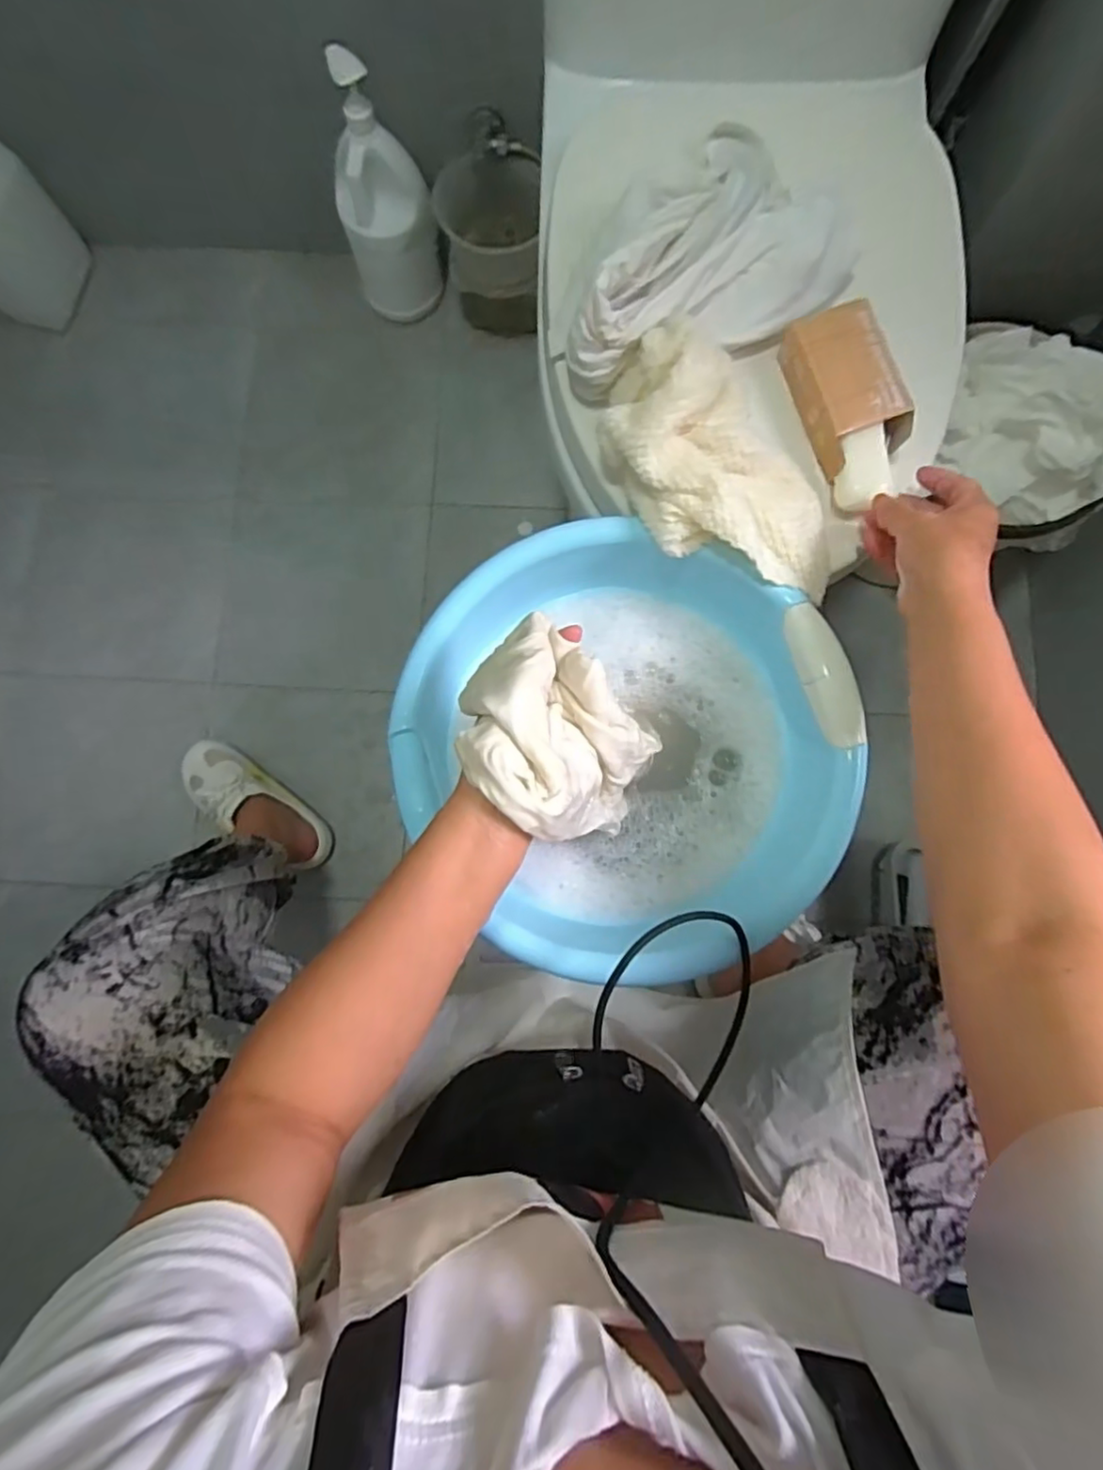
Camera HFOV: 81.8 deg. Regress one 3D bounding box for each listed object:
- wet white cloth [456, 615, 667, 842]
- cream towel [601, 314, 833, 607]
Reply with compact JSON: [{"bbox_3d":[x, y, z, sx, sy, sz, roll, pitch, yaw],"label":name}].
[{"bbox_3d":[0.000,0.002,0.413,0.131,0.113,0.107,42,82,8],"label":"wet white cloth"},{"bbox_3d":[0.124,-0.195,0.476,0.123,0.072,0.222,-40,81,-7],"label":"cream towel"}]

